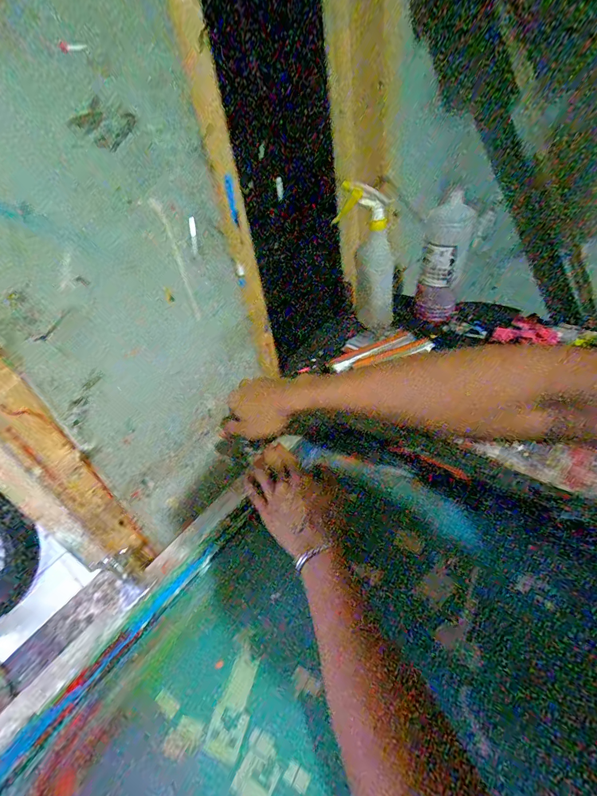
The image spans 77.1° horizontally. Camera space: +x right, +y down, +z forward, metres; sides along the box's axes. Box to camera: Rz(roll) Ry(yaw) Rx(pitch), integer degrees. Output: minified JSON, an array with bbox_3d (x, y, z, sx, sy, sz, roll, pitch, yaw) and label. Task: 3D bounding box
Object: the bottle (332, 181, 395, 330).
[{"bbox_3d":[0.133,-0.257,0.707,0.108,0.254,0.062,3,41,17],"label":"bottle"}]

